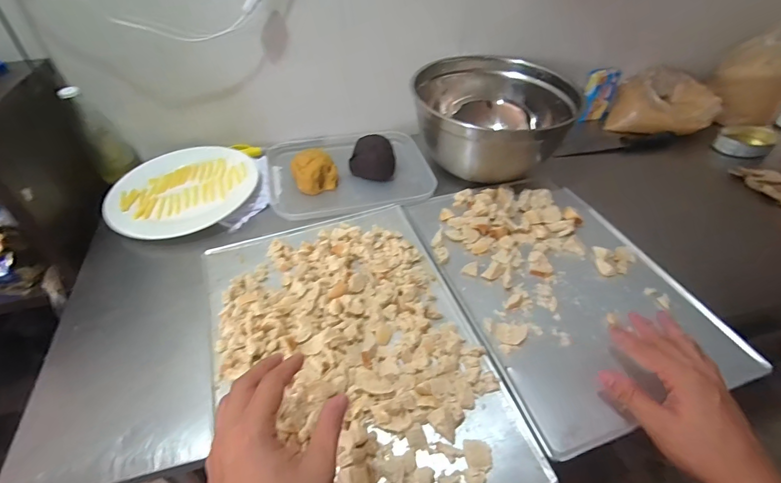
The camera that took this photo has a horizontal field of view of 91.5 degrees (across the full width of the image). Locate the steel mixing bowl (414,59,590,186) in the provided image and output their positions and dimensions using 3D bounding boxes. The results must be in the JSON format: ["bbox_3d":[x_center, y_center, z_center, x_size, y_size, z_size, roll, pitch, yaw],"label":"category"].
[{"bbox_3d":[0.197,-0.228,0.746,0.287,0.169,0.248,13,44,13],"label":"steel mixing bowl"}]

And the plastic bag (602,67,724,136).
[{"bbox_3d":[0.651,-0.323,0.909,0.205,0.118,0.145,24,48,23],"label":"plastic bag"}]

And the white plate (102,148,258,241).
[{"bbox_3d":[-0.383,-0.105,0.707,0.246,0.033,0.246,1,42,-1],"label":"white plate"}]

